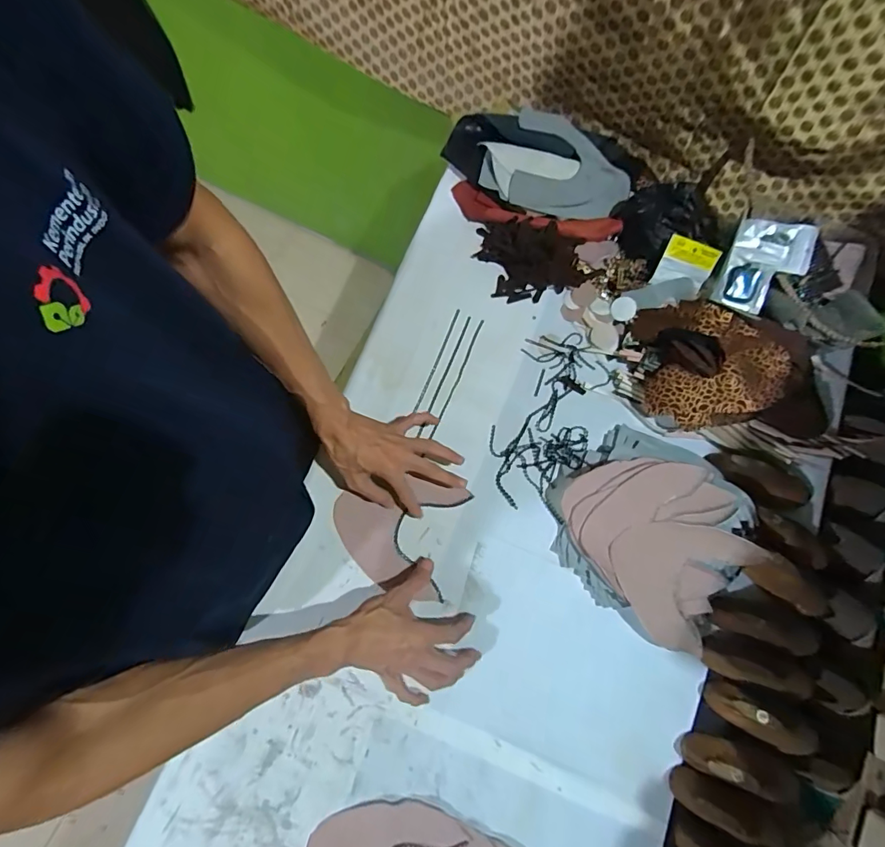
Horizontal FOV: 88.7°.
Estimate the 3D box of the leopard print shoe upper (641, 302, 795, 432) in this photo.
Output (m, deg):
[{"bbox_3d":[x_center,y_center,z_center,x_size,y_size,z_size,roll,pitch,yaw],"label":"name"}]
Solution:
[{"bbox_3d":[0.371,-0.062,0.615,0.140,0.062,0.164,39,78,8],"label":"leopard print shoe upper"}]

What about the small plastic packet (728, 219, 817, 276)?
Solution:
[{"bbox_3d":[0.472,-0.255,0.648,0.098,0.009,0.069,15,92,13],"label":"small plastic packet"}]

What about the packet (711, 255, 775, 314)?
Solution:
[{"bbox_3d":[0.445,-0.204,0.672,0.071,0.008,0.067,21,101,7],"label":"packet"}]

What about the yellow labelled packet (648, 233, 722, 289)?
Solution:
[{"bbox_3d":[0.346,-0.223,0.642,0.078,0.010,0.069,18,104,-5],"label":"yellow labelled packet"}]

